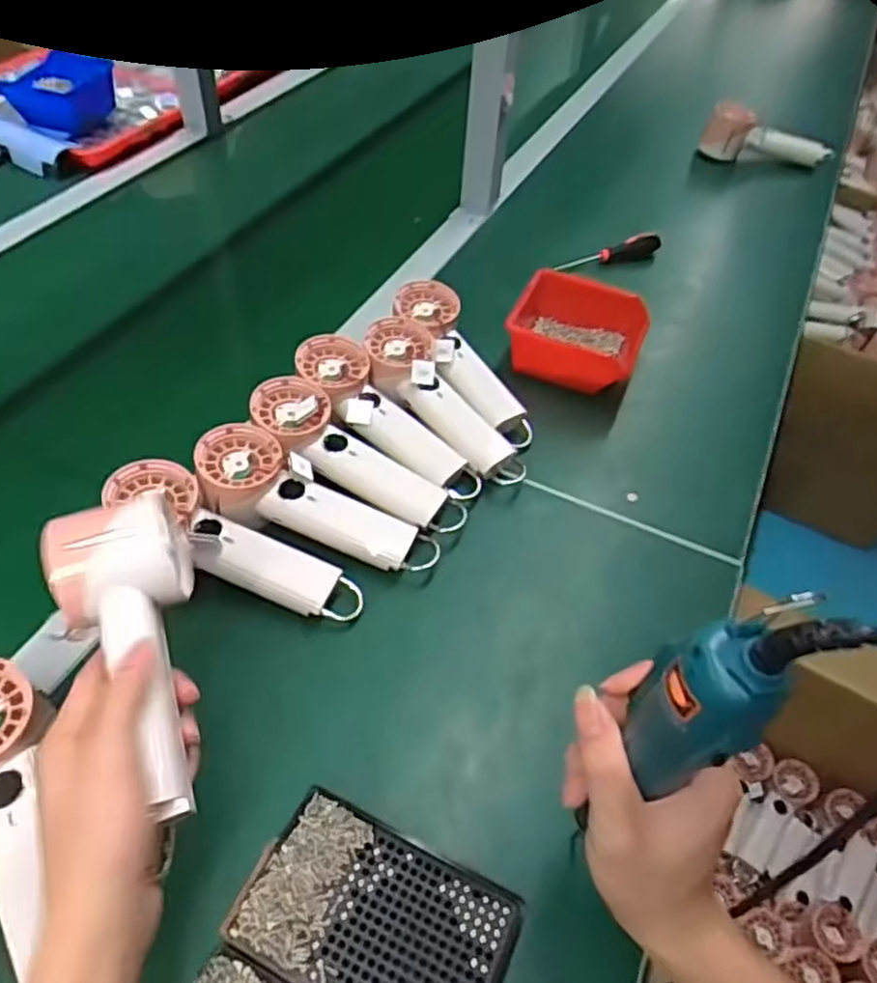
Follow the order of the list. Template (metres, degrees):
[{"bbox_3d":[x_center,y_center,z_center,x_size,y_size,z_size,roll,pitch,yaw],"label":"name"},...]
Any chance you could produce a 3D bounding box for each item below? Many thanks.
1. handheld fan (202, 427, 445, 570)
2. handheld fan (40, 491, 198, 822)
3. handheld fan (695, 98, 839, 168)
[{"bbox_3d":[-0.094,0.013,0.548,0.186,0.037,0.060,26,51,2],"label":"handheld fan"},{"bbox_3d":[-0.158,0.087,0.380,0.065,0.050,0.157,-14,72,-16],"label":"handheld fan"},{"bbox_3d":[0.458,-0.491,1.006,0.183,0.077,0.054,13,49,7],"label":"handheld fan"}]

